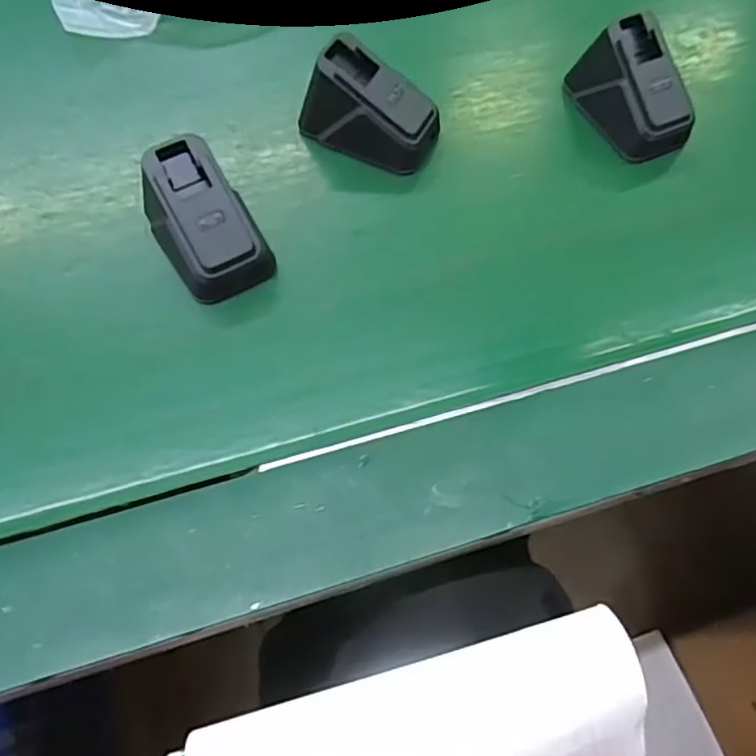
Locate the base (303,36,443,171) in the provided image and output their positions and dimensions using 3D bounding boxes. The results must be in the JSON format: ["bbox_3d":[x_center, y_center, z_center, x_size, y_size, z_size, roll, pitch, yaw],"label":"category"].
[{"bbox_3d":[-0.004,-0.138,0.315,0.064,0.041,0.036,24,68,9],"label":"base"}]

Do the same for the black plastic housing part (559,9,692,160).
[{"bbox_3d":[0.134,-0.152,0.326,0.038,0.040,0.065,-27,70,-12],"label":"black plastic housing part"}]

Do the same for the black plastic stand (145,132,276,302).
[{"bbox_3d":[-0.079,-0.073,0.283,0.044,0.041,0.058,-25,70,-12],"label":"black plastic stand"}]

